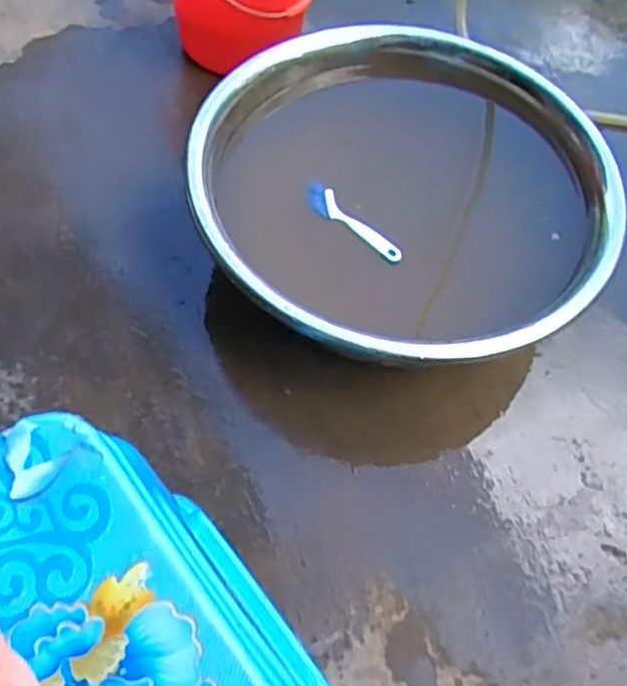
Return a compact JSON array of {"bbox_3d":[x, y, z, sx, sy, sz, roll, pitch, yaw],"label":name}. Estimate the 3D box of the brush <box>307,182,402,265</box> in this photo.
[{"bbox_3d":[0.056,-0.167,0.954,0.166,0.034,0.034,38,66,15],"label":"brush"}]

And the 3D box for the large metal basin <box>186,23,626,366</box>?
[{"bbox_3d":[0.118,-0.212,0.985,0.565,0.160,0.580,2,64,-3],"label":"large metal basin"}]

